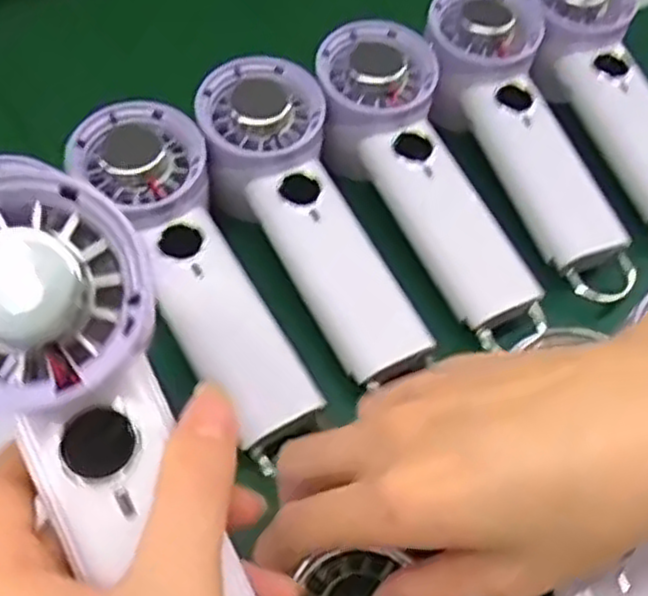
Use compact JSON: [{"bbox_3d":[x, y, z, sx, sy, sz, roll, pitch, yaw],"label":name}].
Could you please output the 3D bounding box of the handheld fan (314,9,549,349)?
[{"bbox_3d":[0.052,-0.058,0.389,0.064,0.035,0.194,-23,75,-17],"label":"handheld fan"}]

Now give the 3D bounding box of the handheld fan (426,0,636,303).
[{"bbox_3d":[0.107,-0.086,0.408,0.063,0.035,0.193,-17,74,-13],"label":"handheld fan"}]

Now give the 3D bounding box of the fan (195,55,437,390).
[{"bbox_3d":[-0.007,-0.039,0.371,0.059,0.033,0.174,-24,75,-17],"label":"fan"}]

